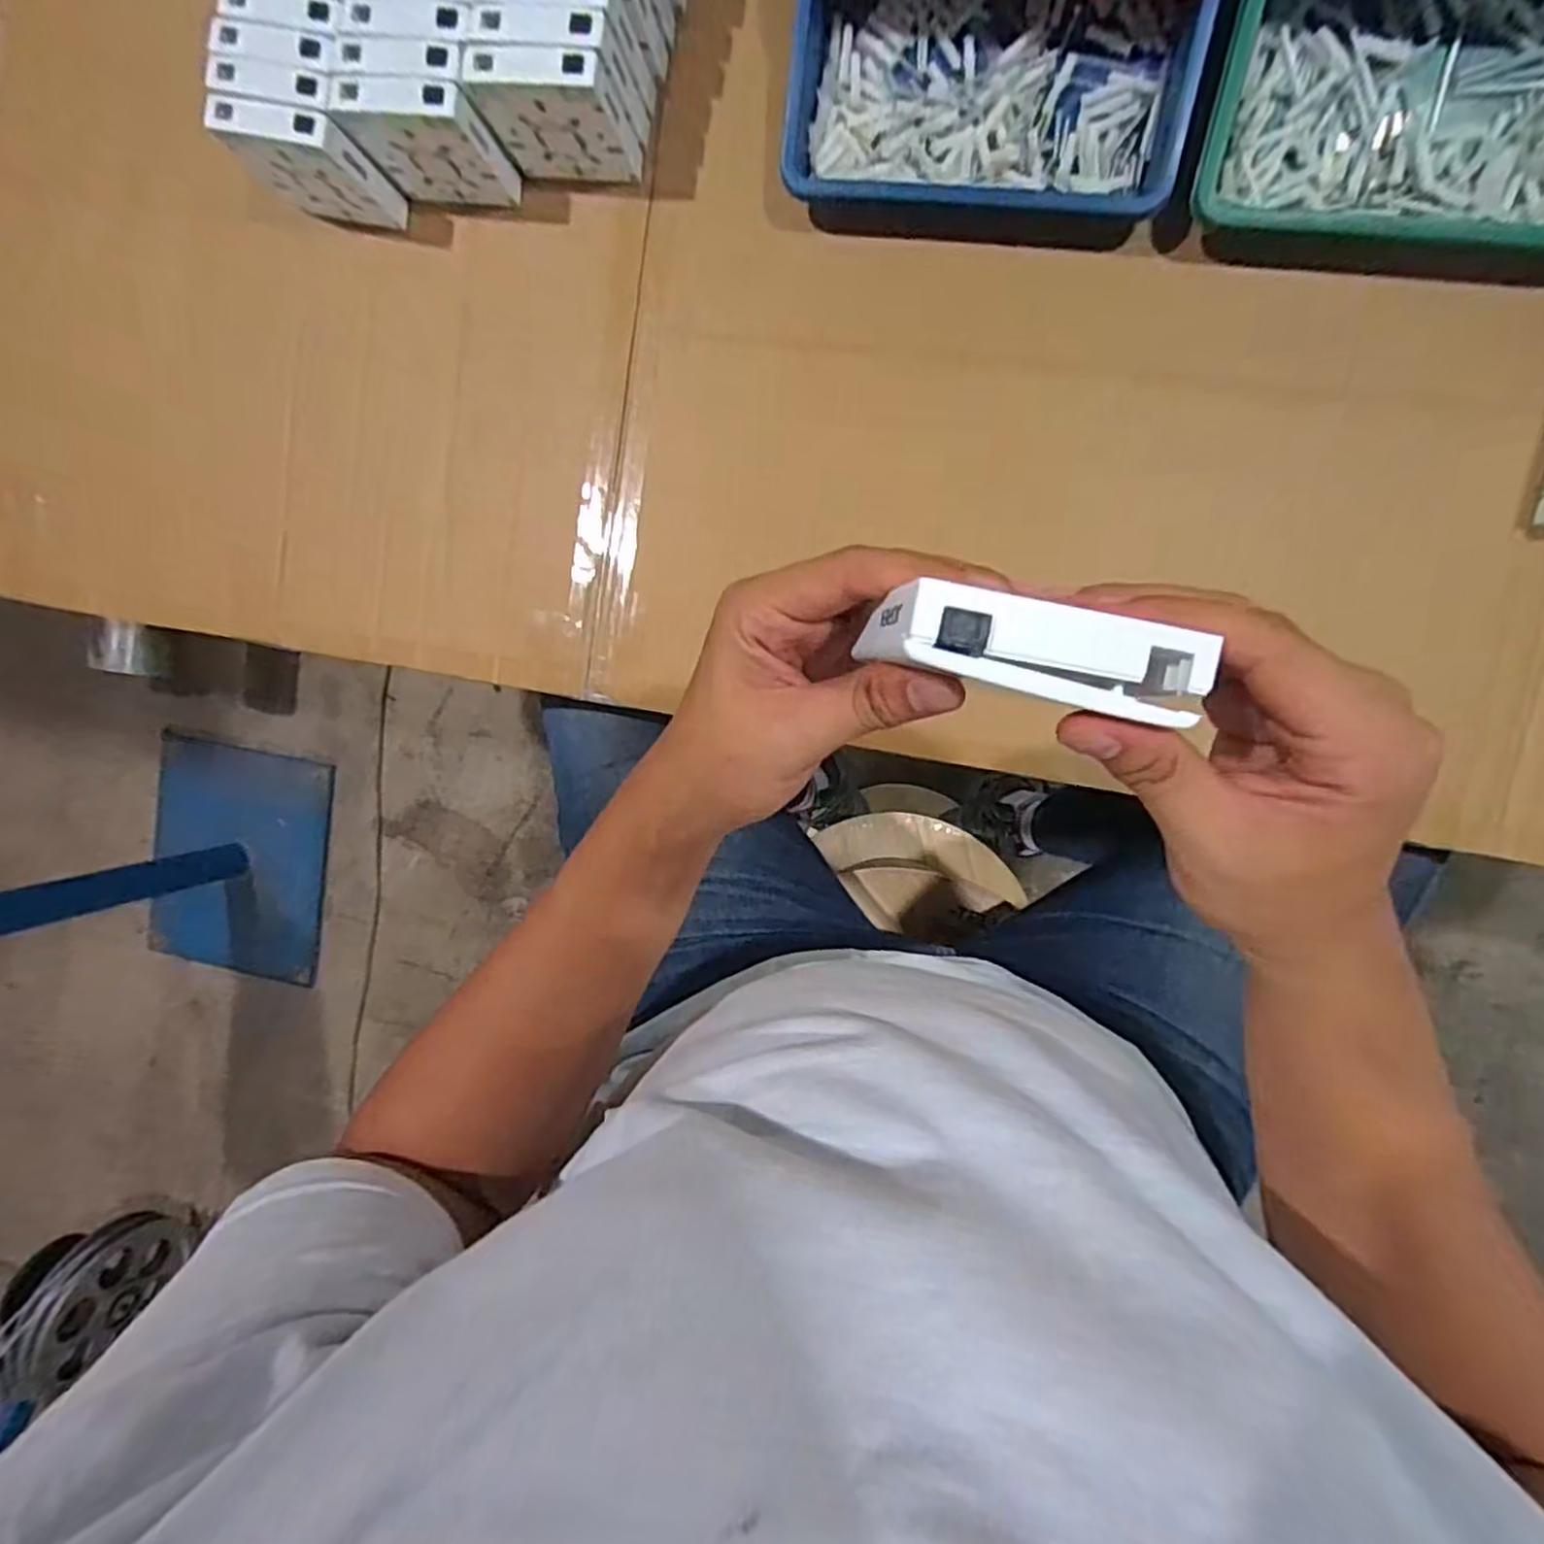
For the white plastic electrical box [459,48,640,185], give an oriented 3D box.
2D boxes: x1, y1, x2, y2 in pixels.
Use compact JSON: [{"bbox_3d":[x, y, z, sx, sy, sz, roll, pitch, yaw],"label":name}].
[{"bbox_3d":[-0.140,-0.428,0.493,0.091,0.088,0.020,10,94,8],"label":"white plastic electrical box"}]

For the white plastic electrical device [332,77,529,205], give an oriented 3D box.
[{"bbox_3d":[-0.231,-0.425,0.512,0.089,0.090,0.023,8,94,8],"label":"white plastic electrical device"}]

